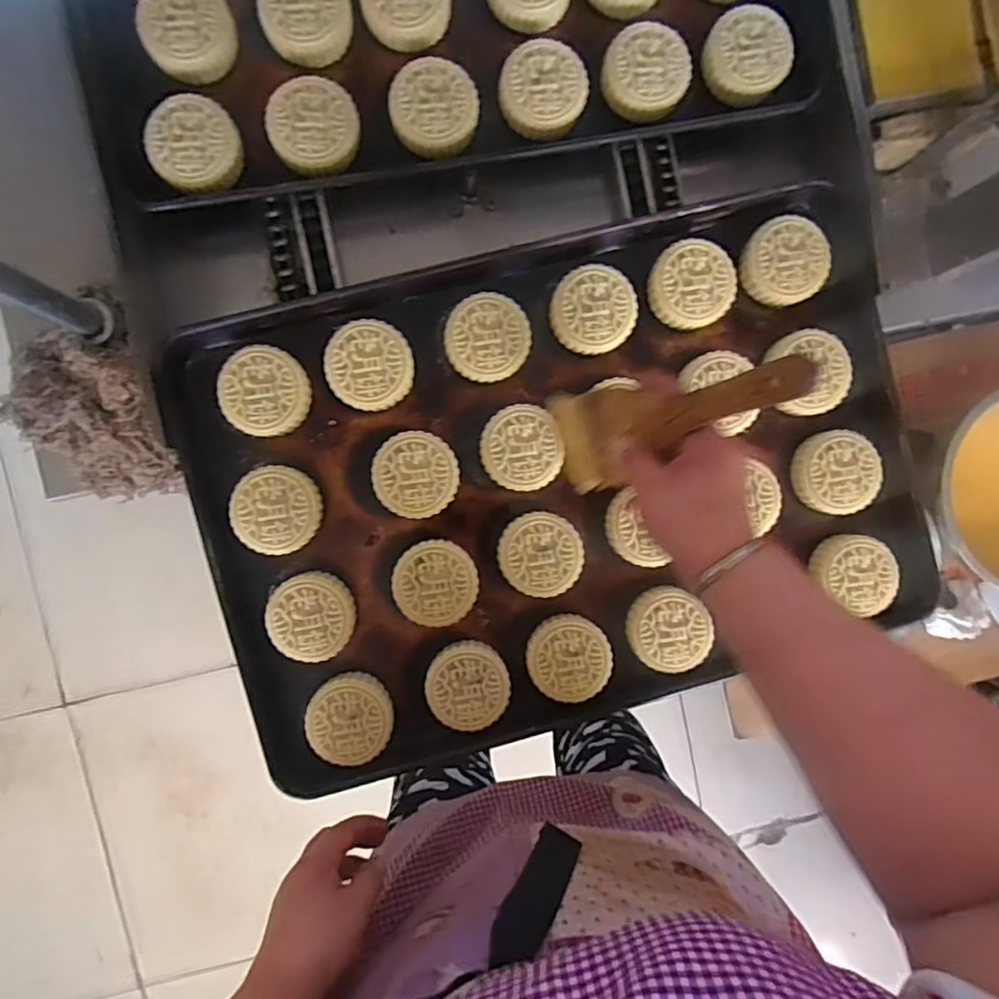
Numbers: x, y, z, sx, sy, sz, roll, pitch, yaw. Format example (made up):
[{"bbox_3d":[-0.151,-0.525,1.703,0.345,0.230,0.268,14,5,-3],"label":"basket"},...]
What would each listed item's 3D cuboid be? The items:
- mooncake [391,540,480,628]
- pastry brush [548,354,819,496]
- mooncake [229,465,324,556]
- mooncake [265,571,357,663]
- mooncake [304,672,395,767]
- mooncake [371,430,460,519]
[{"bbox_3d":[-0.054,0.070,0.510,0.070,0.025,0.070,0,94,-4],"label":"mooncake"},{"bbox_3d":[0.108,-0.055,0.407,0.024,0.221,0.077,-24,96,-28],"label":"pastry brush"},{"bbox_3d":[-0.184,0.008,0.499,0.071,0.028,0.068,0,94,-4],"label":"mooncake"},{"bbox_3d":[-0.157,0.097,0.503,0.068,0.029,0.070,0,94,-4],"label":"mooncake"},{"bbox_3d":[-0.126,0.186,0.505,0.070,0.025,0.069,15,93,-5],"label":"mooncake"},{"bbox_3d":[-0.070,-0.021,0.506,0.069,0.027,0.070,-6,94,-4],"label":"mooncake"}]

